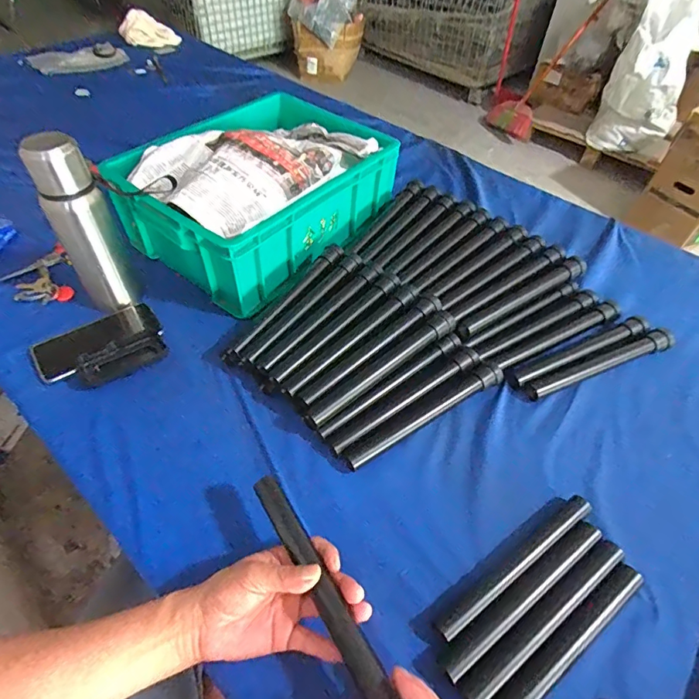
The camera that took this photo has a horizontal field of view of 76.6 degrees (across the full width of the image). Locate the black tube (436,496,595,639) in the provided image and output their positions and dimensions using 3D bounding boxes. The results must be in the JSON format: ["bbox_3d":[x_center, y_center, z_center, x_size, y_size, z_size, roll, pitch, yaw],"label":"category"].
[{"bbox_3d":[0.177,0.222,0.460,0.219,0.017,0.021,-28,57,-23],"label":"black tube"}]

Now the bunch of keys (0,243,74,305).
[{"bbox_3d":[-0.491,-0.109,0.699,0.097,0.023,0.112,-26,58,-14],"label":"bunch of keys"}]

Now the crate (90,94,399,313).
[{"bbox_3d":[-0.138,-0.282,0.786,0.323,0.168,0.450,26,53,19],"label":"crate"}]

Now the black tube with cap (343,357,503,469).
[{"bbox_3d":[0.101,0.081,0.569,0.249,0.028,0.031,-27,56,-22],"label":"black tube with cap"}]

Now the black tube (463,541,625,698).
[{"bbox_3d":[0.195,0.259,0.430,0.219,0.015,0.021,-26,50,-26],"label":"black tube"}]

